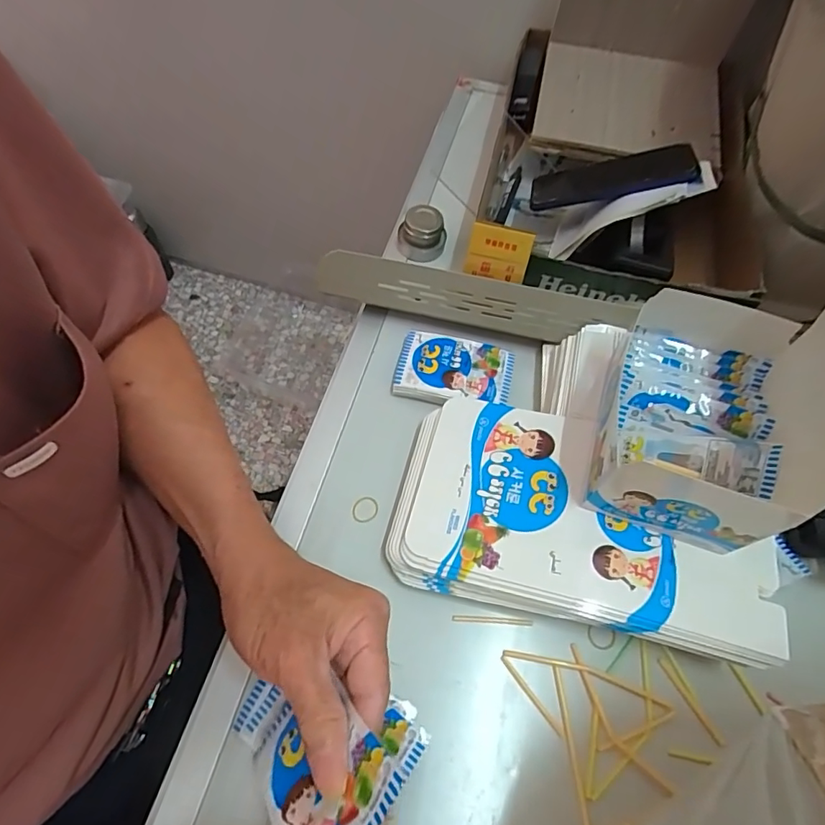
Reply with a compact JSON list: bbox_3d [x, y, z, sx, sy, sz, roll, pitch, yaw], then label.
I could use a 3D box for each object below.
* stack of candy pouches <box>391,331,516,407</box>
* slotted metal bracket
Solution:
[{"bbox_3d":[0.038,-0.036,0.457,0.102,0.019,0.065,13,61,3],"label":"stack of candy pouches"},{"bbox_3d":[0.049,-0.101,0.458,0.282,0.062,0.009,12,52,5],"label":"slotted metal bracket"}]

